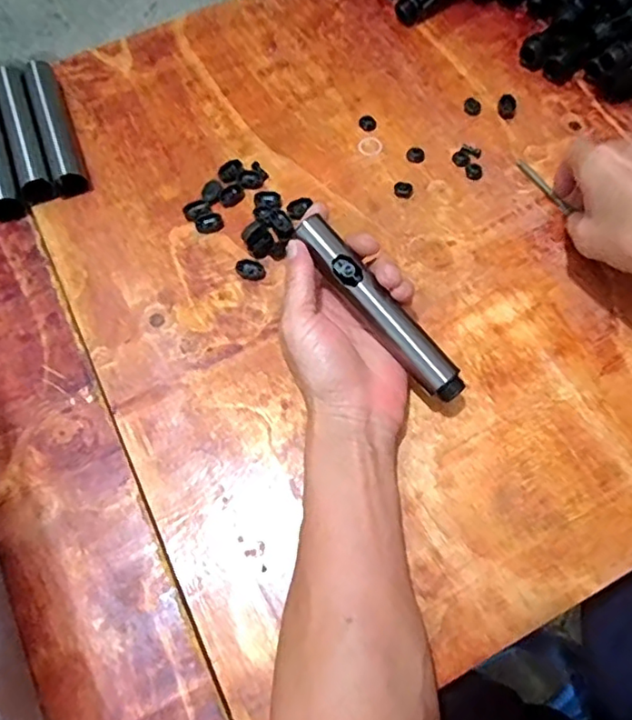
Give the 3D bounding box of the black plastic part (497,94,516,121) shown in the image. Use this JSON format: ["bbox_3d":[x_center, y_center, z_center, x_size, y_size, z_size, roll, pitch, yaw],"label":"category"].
[{"bbox_3d":[0.169,-0.224,0.511,0.016,0.007,0.023,16,68,8],"label":"black plastic part"}]

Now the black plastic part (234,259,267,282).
[{"bbox_3d":[-0.051,-0.071,0.453,0.024,0.005,0.016,11,68,6],"label":"black plastic part"}]

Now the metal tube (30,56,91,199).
[{"bbox_3d":[-0.224,-0.202,0.503,0.022,0.023,0.145,-20,68,-7],"label":"metal tube"}]

